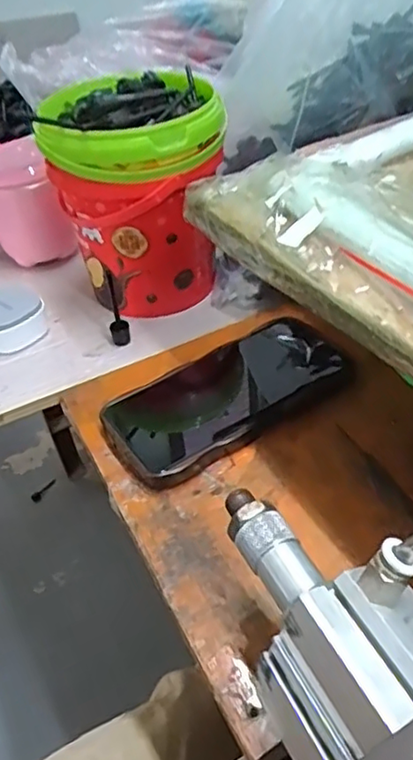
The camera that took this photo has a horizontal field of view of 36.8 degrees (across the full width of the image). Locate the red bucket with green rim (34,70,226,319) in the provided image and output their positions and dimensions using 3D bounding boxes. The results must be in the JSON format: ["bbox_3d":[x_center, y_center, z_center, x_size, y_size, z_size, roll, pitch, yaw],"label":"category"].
[{"bbox_3d":[-0.050,-0.141,0.488,0.123,0.158,0.113,-3,42,3],"label":"red bucket with green rim"}]

